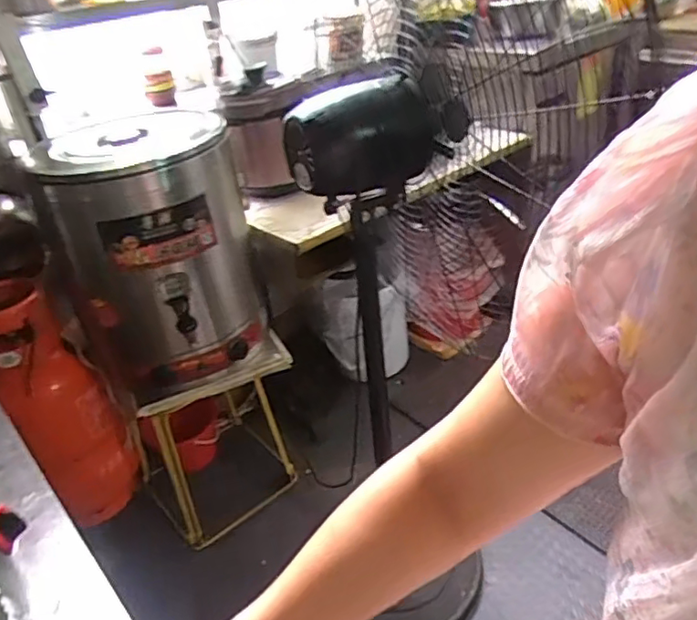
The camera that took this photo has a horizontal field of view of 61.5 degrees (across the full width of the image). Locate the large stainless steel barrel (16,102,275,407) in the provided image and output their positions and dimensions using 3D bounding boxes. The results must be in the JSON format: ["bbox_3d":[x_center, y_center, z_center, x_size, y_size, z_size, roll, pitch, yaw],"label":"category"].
[{"bbox_3d":[-0.425,-0.115,1.303,0.376,0.514,0.358,-5,33,2],"label":"large stainless steel barrel"}]

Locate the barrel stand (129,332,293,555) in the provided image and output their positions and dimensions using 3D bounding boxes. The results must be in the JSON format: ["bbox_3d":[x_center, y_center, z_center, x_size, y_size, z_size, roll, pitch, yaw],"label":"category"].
[{"bbox_3d":[-0.370,0.292,1.549,0.371,0.449,0.370,-32,41,-33],"label":"barrel stand"}]

